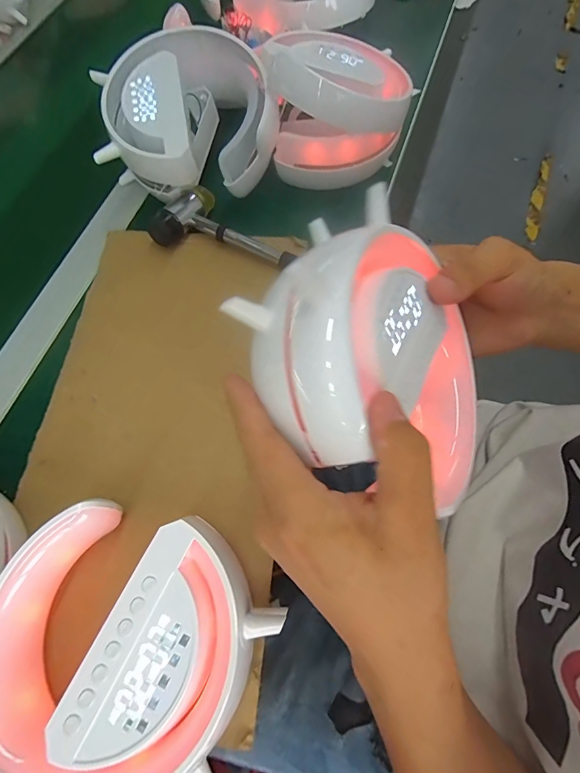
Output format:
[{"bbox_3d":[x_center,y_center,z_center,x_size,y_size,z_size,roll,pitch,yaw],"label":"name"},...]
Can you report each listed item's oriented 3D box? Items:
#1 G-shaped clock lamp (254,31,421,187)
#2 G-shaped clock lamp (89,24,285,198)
[{"bbox_3d":[0.048,-0.293,0.406,0.139,0.075,0.150,-9,67,-1],"label":"G-shaped clock lamp"},{"bbox_3d":[-0.096,-0.258,0.396,0.169,0.086,0.142,-5,67,1],"label":"G-shaped clock lamp"}]

